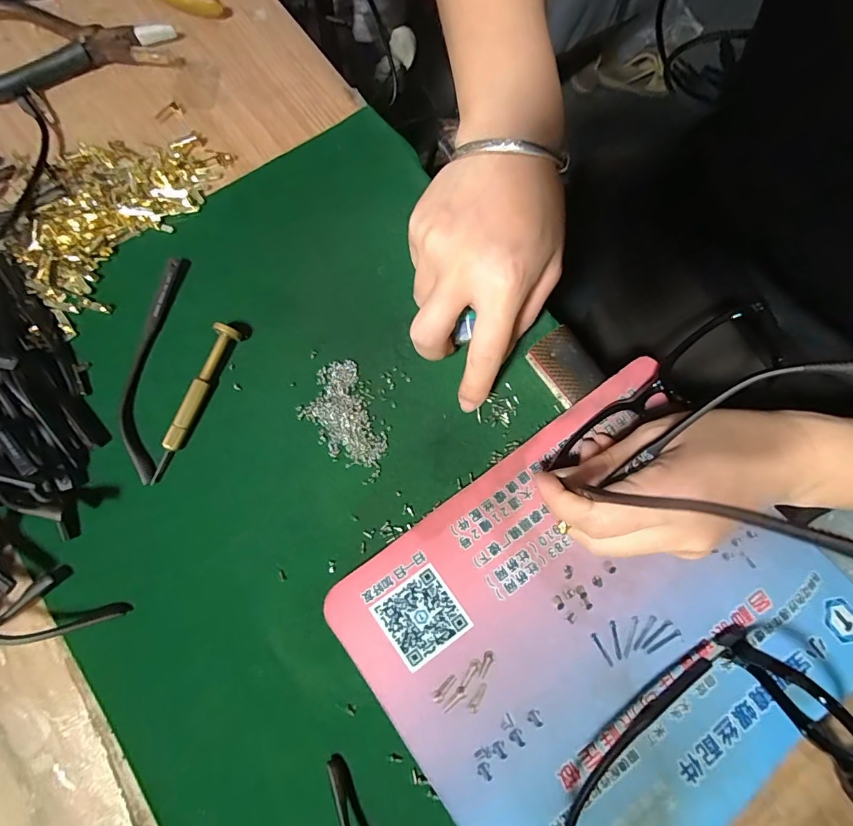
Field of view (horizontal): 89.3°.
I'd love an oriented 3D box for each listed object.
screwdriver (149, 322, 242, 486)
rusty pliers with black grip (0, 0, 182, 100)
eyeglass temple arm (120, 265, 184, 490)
[{"bbox_3d":[-0.129,-0.006,0.239,0.010,0.014,0.093,22,78,3],"label":"screwdriver"},{"bbox_3d":[-0.243,-0.245,0.286,0.147,0.012,0.073,-10,78,-4],"label":"rusty pliers with black grip"},{"bbox_3d":[-0.157,-0.027,0.245,0.023,0.009,0.129,1,78,-1],"label":"eyeglass temple arm"}]

